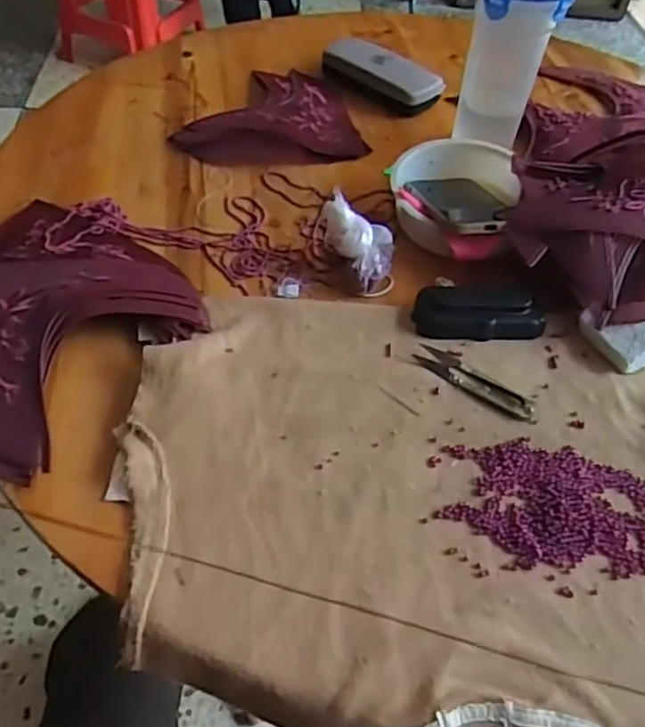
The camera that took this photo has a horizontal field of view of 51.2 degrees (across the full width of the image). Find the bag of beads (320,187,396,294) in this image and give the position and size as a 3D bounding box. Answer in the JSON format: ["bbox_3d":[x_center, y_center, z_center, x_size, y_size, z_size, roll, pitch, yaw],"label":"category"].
[{"bbox_3d":[0.031,-0.104,0.604,0.069,0.065,0.059,8,51,4],"label":"bag of beads"}]

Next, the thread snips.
[{"bbox_3d":[0.120,0.015,0.536,0.102,0.007,0.026,35,57,23],"label":"thread snips"}]

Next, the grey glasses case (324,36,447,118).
[{"bbox_3d":[0.073,-0.360,0.841,0.161,0.039,0.060,35,54,21],"label":"grey glasses case"}]

